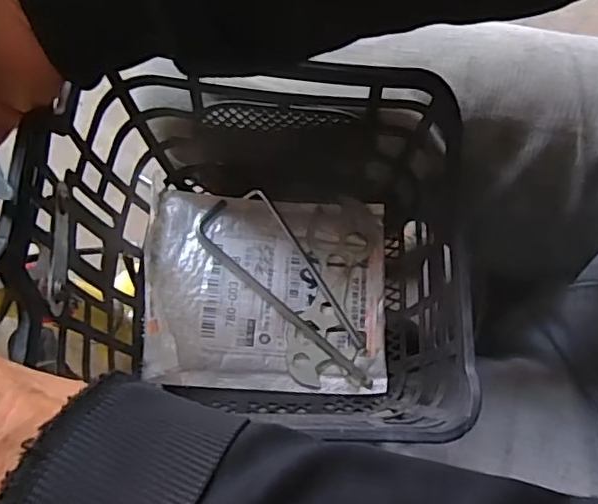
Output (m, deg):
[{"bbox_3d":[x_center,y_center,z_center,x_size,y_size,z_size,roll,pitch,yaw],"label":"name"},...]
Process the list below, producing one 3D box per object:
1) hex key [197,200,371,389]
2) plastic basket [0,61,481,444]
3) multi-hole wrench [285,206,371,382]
[{"bbox_3d":[-0.011,0.030,0.381,0.027,0.007,0.153,-42,81,-8],"label":"hex key"},{"bbox_3d":[-0.018,-0.003,0.329,0.197,0.140,0.175,5,78,2],"label":"plastic basket"},{"bbox_3d":[0.020,0.026,0.387,0.043,0.004,0.121,9,71,4],"label":"multi-hole wrench"}]

